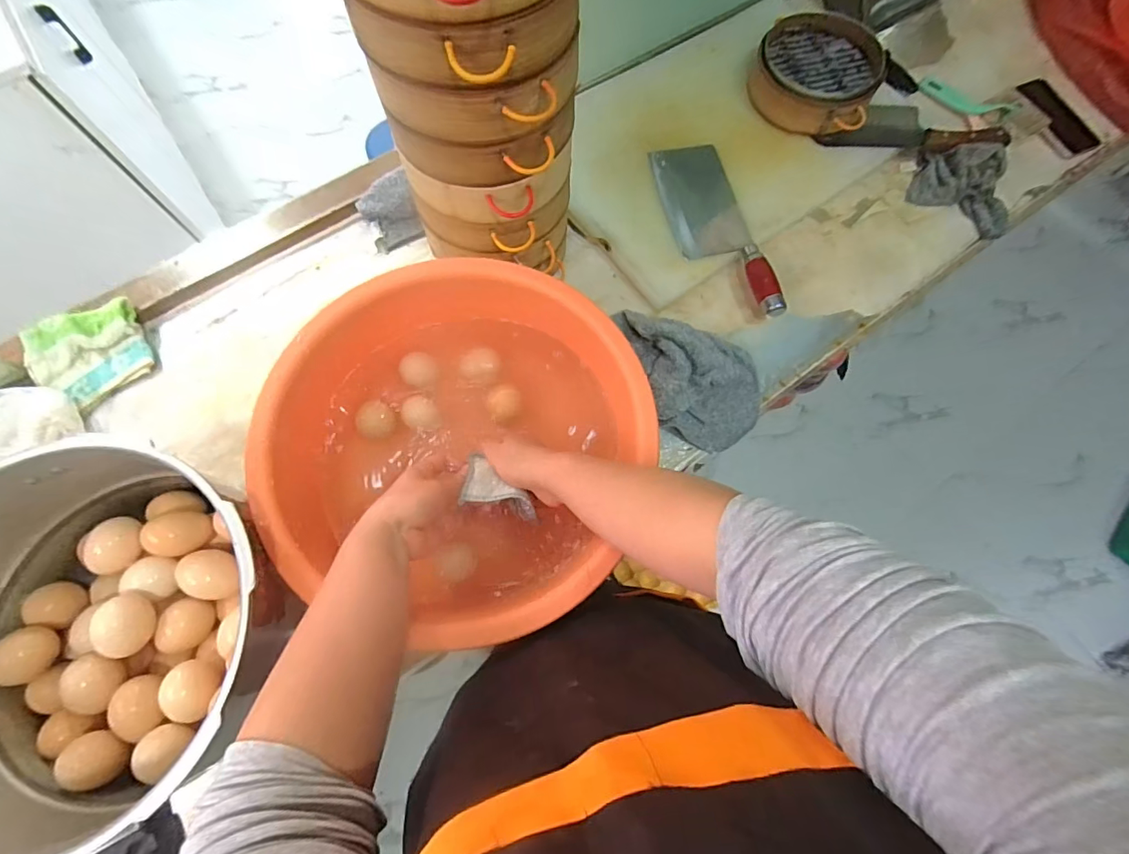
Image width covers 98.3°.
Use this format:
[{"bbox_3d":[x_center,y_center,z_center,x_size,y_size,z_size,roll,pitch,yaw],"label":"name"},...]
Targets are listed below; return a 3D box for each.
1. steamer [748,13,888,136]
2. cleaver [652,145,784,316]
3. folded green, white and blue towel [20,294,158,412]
[{"bbox_3d":[0.358,-0.510,0.705,0.168,0.053,0.164,1,72,-2],"label":"steamer"},{"bbox_3d":[0.200,-0.265,0.664,0.093,0.039,0.281,-14,73,-6],"label":"cleaver"},{"bbox_3d":[-0.563,-0.085,0.577,0.122,0.035,0.101,-26,75,-10],"label":"folded green, white and blue towel"}]

